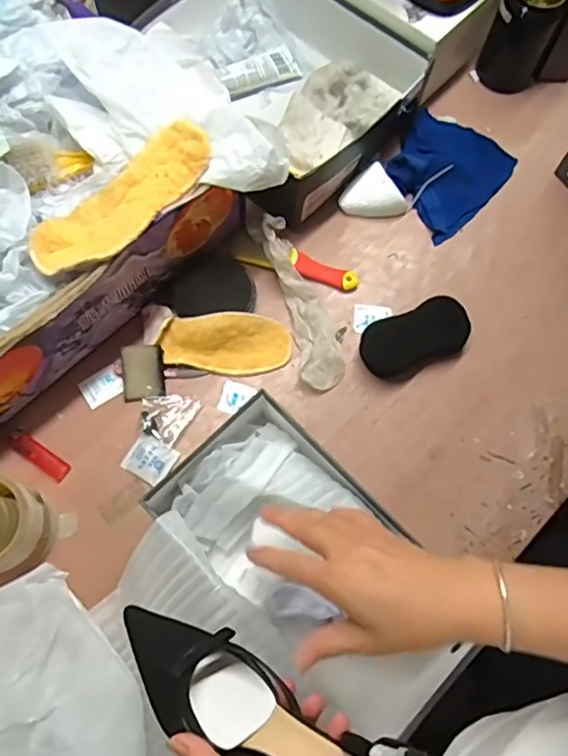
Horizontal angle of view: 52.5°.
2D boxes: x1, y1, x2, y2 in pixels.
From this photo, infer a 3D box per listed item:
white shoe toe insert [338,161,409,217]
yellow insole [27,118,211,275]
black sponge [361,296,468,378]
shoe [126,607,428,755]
[{"bbox_3d":[0.109,-0.227,0.720,0.070,0.032,0.064,-33,75,-13],"label":"white shoe toe insert"},{"bbox_3d":[-0.148,-0.166,0.546,0.197,0.031,0.067,-40,76,-15],"label":"yellow insole"},{"bbox_3d":[0.150,-0.046,0.653,0.120,0.026,0.064,-23,73,-10],"label":"black sponge"},{"bbox_3d":[-0.015,0.226,0.387,0.235,0.074,0.062,17,68,33],"label":"shoe"}]

